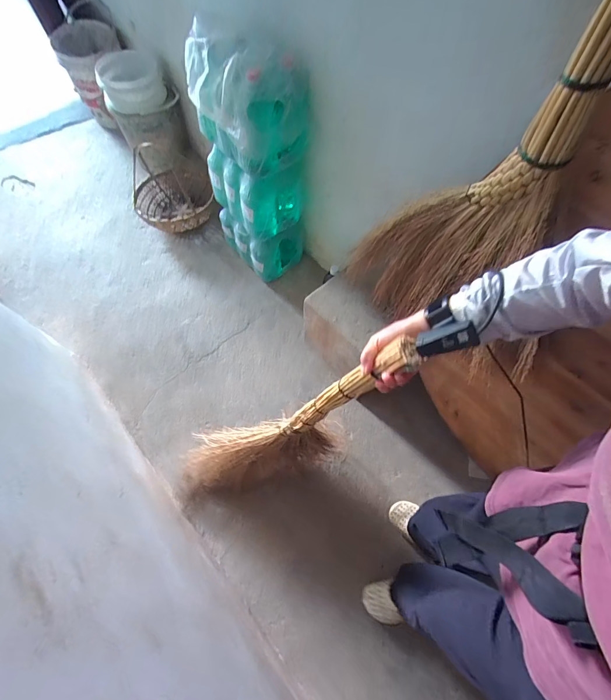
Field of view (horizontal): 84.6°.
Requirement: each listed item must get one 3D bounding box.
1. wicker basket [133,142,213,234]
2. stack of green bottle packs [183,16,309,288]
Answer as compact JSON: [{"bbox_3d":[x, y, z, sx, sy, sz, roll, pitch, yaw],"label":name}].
[{"bbox_3d":[-0.598,-0.712,1.494,0.337,0.318,0.324,-14,67,-8],"label":"wicker basket"},{"bbox_3d":[-0.189,-0.630,1.199,0.222,0.718,0.357,-39,71,-16],"label":"stack of green bottle packs"}]

